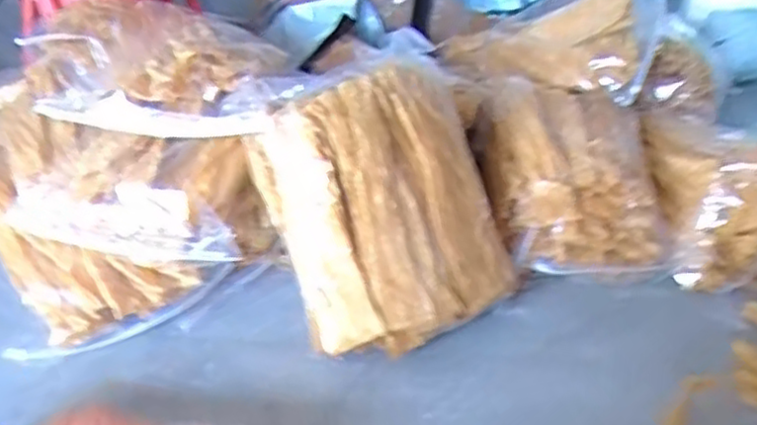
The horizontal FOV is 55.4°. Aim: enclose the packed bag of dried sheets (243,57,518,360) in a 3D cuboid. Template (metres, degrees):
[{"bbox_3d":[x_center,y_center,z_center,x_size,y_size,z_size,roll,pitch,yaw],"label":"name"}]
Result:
[{"bbox_3d":[0.009,-0.011,1.079,0.325,0.410,0.103,-20,6,-19],"label":"packed bag of dried sheets"}]

